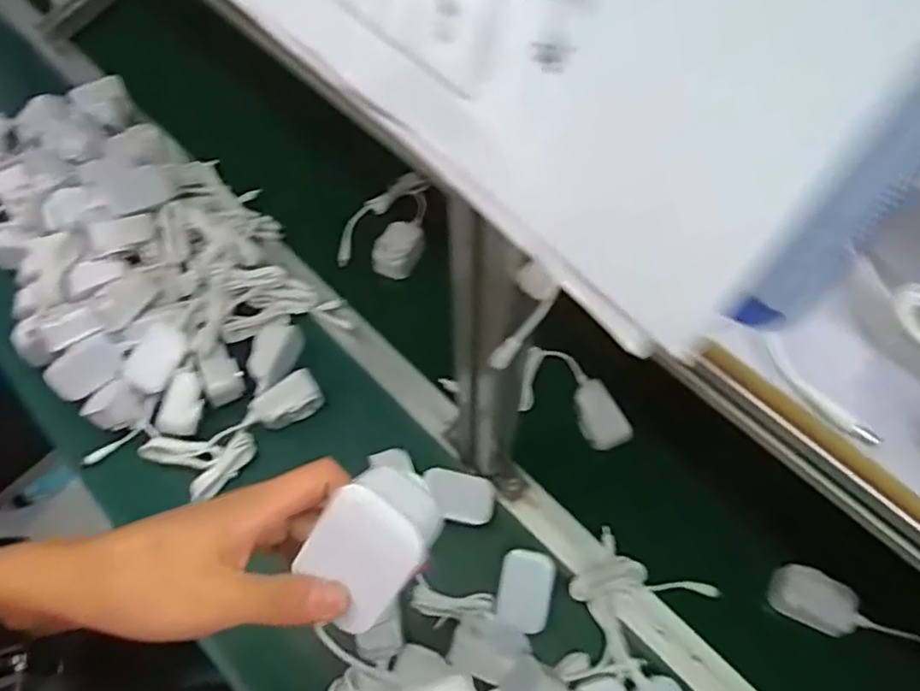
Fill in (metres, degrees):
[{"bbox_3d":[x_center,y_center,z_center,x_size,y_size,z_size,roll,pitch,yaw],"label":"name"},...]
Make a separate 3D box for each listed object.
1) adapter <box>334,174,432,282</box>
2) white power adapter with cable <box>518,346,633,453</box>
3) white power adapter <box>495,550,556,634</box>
[{"bbox_3d":[-0.090,-0.158,0.833,0.101,0.032,0.151,10,63,5],"label":"adapter"},{"bbox_3d":[0.126,0.051,0.714,0.131,0.031,0.080,26,65,12],"label":"white power adapter with cable"},{"bbox_3d":[0.061,0.229,0.619,0.050,0.032,0.066,8,62,4],"label":"white power adapter"}]

